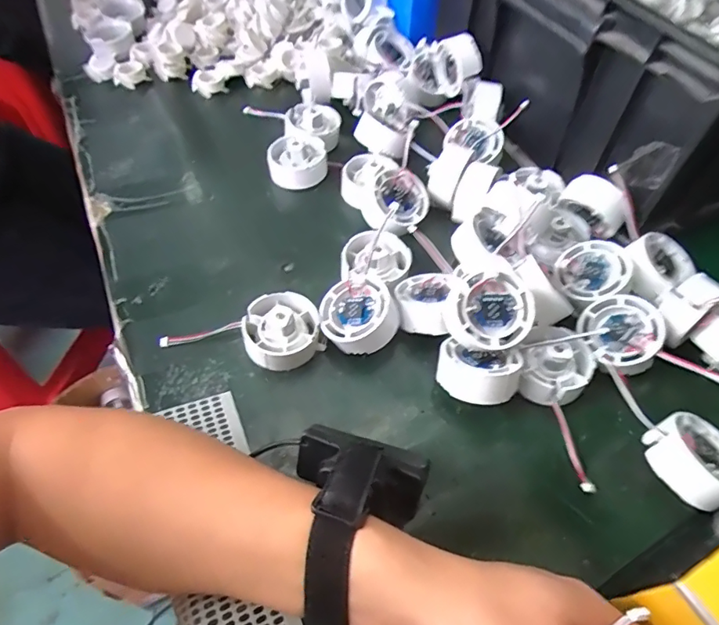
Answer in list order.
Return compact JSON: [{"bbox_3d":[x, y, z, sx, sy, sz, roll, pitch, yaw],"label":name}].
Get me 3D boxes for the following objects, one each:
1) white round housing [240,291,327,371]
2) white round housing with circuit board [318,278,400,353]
[{"bbox_3d":[-0.057,0.013,0.367,0.056,0.035,0.051,1,54,-2],"label":"white round housing"},{"bbox_3d":[0.000,0.002,0.367,0.055,0.024,0.055,-12,58,20],"label":"white round housing with circuit board"}]

